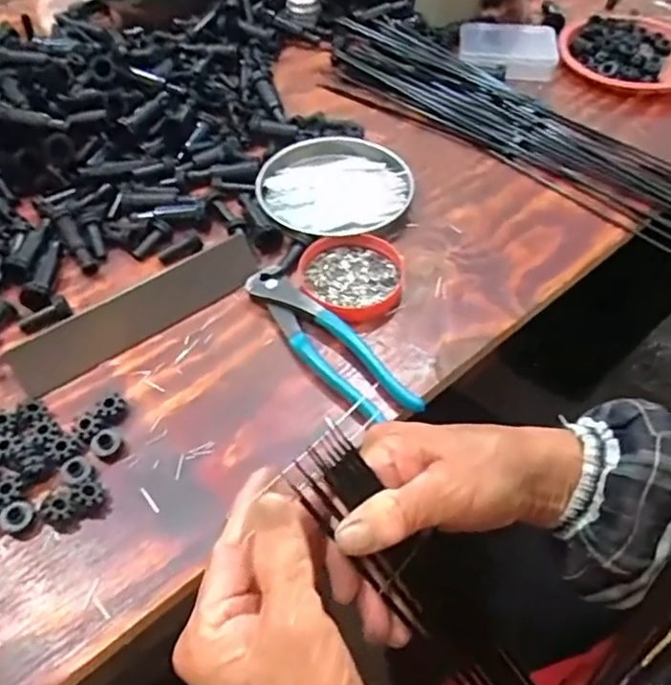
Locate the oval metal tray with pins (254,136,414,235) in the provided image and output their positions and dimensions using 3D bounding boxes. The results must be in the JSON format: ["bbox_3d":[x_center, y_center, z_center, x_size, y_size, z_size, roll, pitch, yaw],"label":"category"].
[{"bbox_3d":[-0.002,-0.140,0.549,0.130,0.024,0.111,-6,52,-5],"label":"oval metal tray with pins"}]

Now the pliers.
[{"bbox_3d":[-0.007,0.000,0.433,0.039,0.015,0.156,-30,58,-21],"label":"pliers"}]

